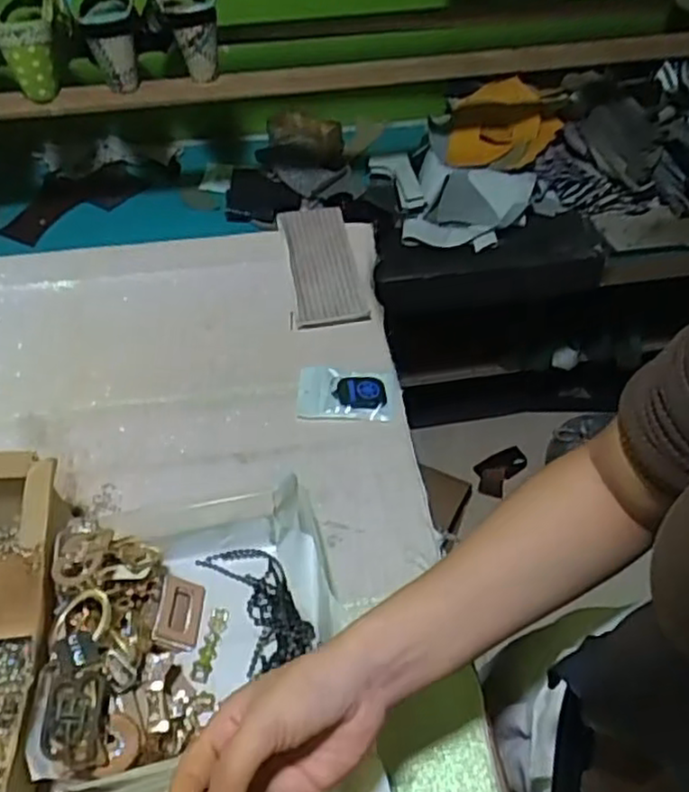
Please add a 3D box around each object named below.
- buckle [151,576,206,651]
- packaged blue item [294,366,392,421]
[{"bbox_3d":[-0.134,0.176,0.577,0.038,0.011,0.050,29,61,-29],"label":"buckle"},{"bbox_3d":[0.002,-0.004,0.735,0.096,0.016,0.064,4,51,1],"label":"packaged blue item"}]

